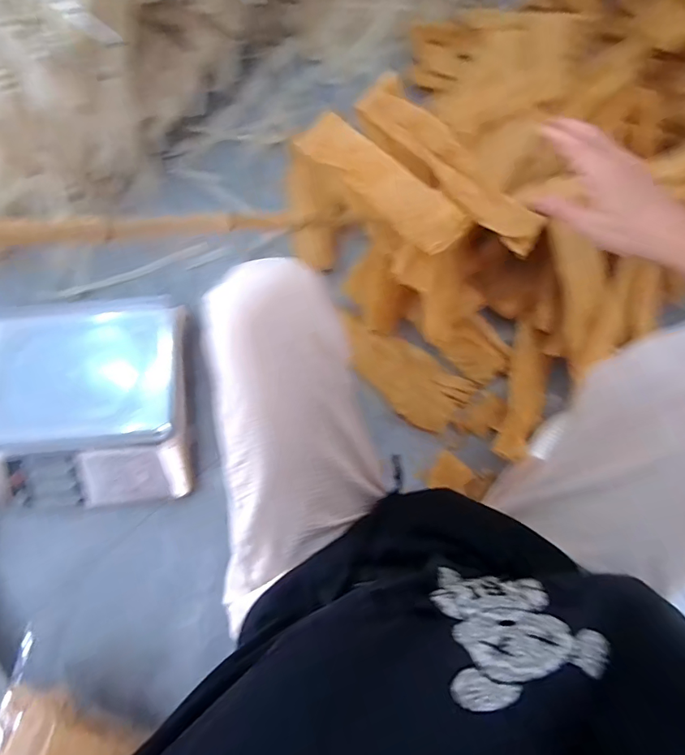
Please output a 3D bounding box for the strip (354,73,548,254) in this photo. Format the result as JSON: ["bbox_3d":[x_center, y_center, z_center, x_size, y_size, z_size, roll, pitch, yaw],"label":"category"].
[{"bbox_3d":[0.164,-0.313,0.688,0.325,0.065,0.068,40,81,-4],"label":"strip"}]

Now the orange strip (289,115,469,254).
[{"bbox_3d":[0.058,-0.279,0.657,0.265,0.023,0.080,35,101,-1],"label":"orange strip"}]

